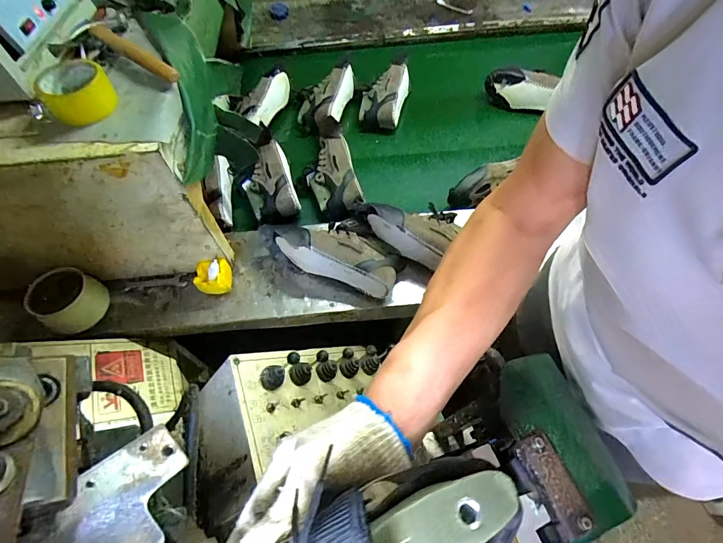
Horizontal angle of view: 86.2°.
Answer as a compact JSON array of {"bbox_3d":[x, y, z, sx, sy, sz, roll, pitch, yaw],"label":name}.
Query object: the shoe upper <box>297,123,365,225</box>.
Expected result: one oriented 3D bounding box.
[{"bbox_3d":[-0.088,-0.263,0.999,0.135,0.091,0.269,-16,61,-6],"label":"shoe upper"}]

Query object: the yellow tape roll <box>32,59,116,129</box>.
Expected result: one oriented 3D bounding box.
[{"bbox_3d":[-0.438,-0.278,0.596,0.098,0.050,0.098,-1,60,2],"label":"yellow tape roll"}]

